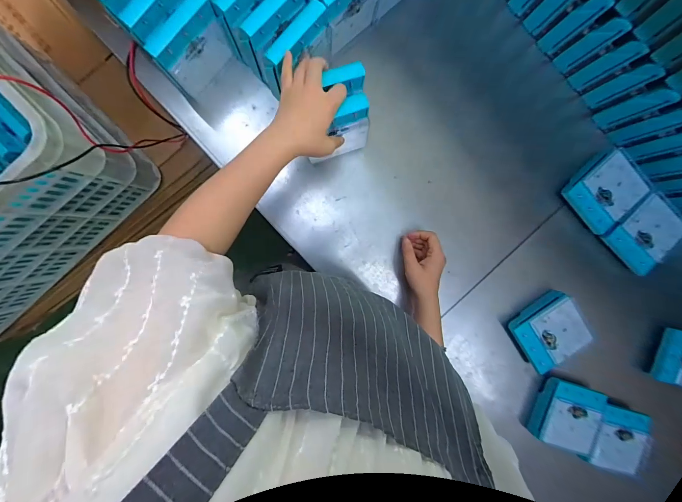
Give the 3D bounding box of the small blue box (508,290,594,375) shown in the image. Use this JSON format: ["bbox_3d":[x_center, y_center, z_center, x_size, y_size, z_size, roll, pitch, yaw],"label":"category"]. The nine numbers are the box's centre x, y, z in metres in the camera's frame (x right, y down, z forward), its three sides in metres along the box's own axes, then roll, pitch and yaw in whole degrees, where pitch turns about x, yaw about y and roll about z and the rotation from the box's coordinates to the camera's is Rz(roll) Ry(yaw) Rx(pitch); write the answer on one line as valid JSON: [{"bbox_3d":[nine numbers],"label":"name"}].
[{"bbox_3d":[0.365,0.142,0.506,0.112,0.032,0.100,-37,91,-5],"label":"small blue box"}]

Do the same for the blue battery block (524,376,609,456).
[{"bbox_3d":[0.406,0.293,0.518,0.107,0.029,0.112,18,86,-4],"label":"blue battery block"}]

